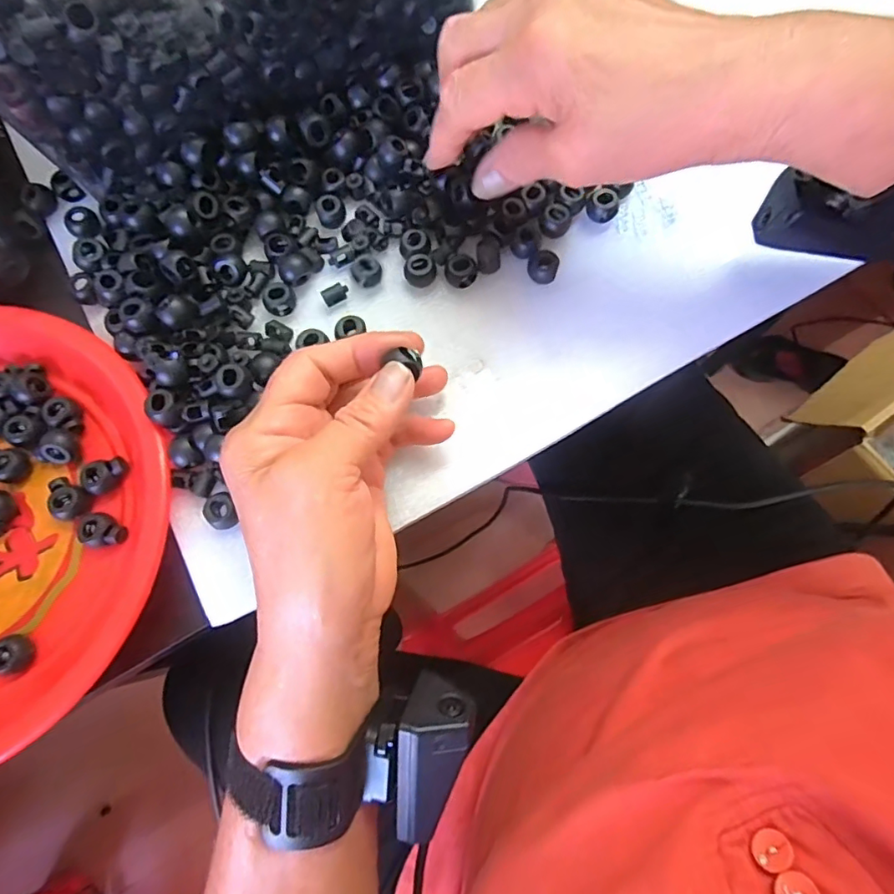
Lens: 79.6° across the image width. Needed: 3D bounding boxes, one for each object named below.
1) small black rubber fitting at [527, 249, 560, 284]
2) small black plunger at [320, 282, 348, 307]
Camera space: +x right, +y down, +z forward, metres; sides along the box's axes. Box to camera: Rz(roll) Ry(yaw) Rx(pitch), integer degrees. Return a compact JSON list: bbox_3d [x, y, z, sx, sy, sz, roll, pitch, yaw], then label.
[{"bbox_3d":[0.053,-0.099,0.293,0.016,0.008,0.016,0,75,1],"label":"small black rubber fitting"},{"bbox_3d":[-0.061,-0.084,0.295,0.014,0.008,0.010,-23,76,-5],"label":"small black plunger"}]

